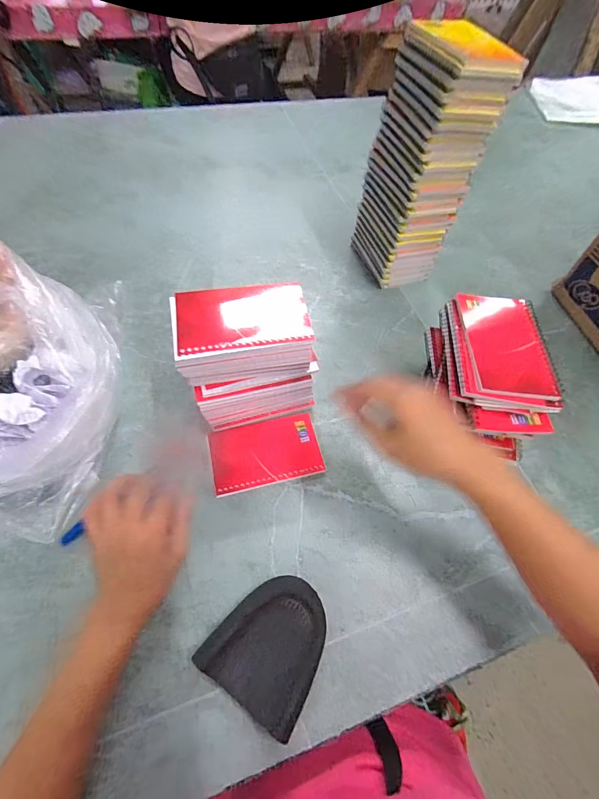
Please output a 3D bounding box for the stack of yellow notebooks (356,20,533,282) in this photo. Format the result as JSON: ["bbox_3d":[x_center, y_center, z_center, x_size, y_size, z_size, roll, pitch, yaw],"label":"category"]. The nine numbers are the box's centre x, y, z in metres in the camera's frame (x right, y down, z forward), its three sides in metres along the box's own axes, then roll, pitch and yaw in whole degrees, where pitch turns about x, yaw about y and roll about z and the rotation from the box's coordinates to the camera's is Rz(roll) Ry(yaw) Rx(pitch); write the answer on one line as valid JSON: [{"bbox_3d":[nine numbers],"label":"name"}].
[{"bbox_3d":[0.168,-0.317,0.510,0.102,0.286,0.137,-13,61,-11],"label":"stack of yellow notebooks"}]

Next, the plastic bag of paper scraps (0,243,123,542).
[{"bbox_3d":[-0.329,-0.029,0.398,0.234,0.127,0.355,-13,61,-12],"label":"plastic bag of paper scraps"}]

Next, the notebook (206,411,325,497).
[{"bbox_3d":[-0.040,0.065,0.423,0.128,0.008,0.079,-12,61,-11],"label":"notebook"}]

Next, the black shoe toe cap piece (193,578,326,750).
[{"bbox_3d":[-0.024,0.223,0.328,0.096,0.028,0.104,32,62,14],"label":"black shoe toe cap piece"}]

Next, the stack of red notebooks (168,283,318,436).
[{"bbox_3d":[-0.056,-0.044,0.406,0.143,0.145,0.095,-12,61,-11],"label":"stack of red notebooks"}]

